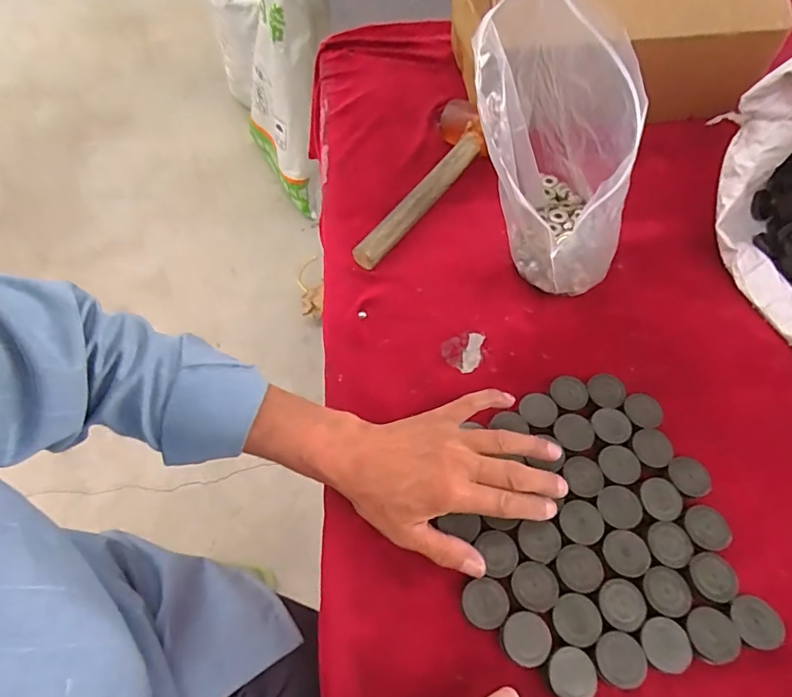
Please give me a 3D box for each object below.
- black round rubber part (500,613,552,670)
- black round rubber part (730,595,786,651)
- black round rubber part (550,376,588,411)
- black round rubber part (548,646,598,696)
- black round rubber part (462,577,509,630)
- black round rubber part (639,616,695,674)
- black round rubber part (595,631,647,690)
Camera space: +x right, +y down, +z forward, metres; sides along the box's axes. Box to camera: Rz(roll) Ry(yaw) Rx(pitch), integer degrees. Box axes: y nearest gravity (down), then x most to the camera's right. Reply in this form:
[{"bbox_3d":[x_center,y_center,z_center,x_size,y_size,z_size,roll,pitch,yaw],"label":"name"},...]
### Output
[{"bbox_3d":[0.089,0.201,0.342,0.032,0.011,0.032,-1,57,1],"label":"black round rubber part"},{"bbox_3d":[0.251,0.193,0.350,0.032,0.017,0.032,-1,57,1],"label":"black round rubber part"},{"bbox_3d":[0.155,0.043,0.449,0.031,0.017,0.034,-1,57,1],"label":"black round rubber part"},{"bbox_3d":[0.118,0.219,0.332,0.030,0.008,0.032,-1,57,1],"label":"black round rubber part"},{"bbox_3d":[0.064,0.184,0.357,0.032,0.014,0.031,-1,57,1],"label":"black round rubber part"},{"bbox_3d":[0.185,0.207,0.345,0.032,0.017,0.032,-1,57,1],"label":"black round rubber part"},{"bbox_3d":[0.151,0.213,0.339,0.031,0.017,0.031,-1,57,1],"label":"black round rubber part"}]

